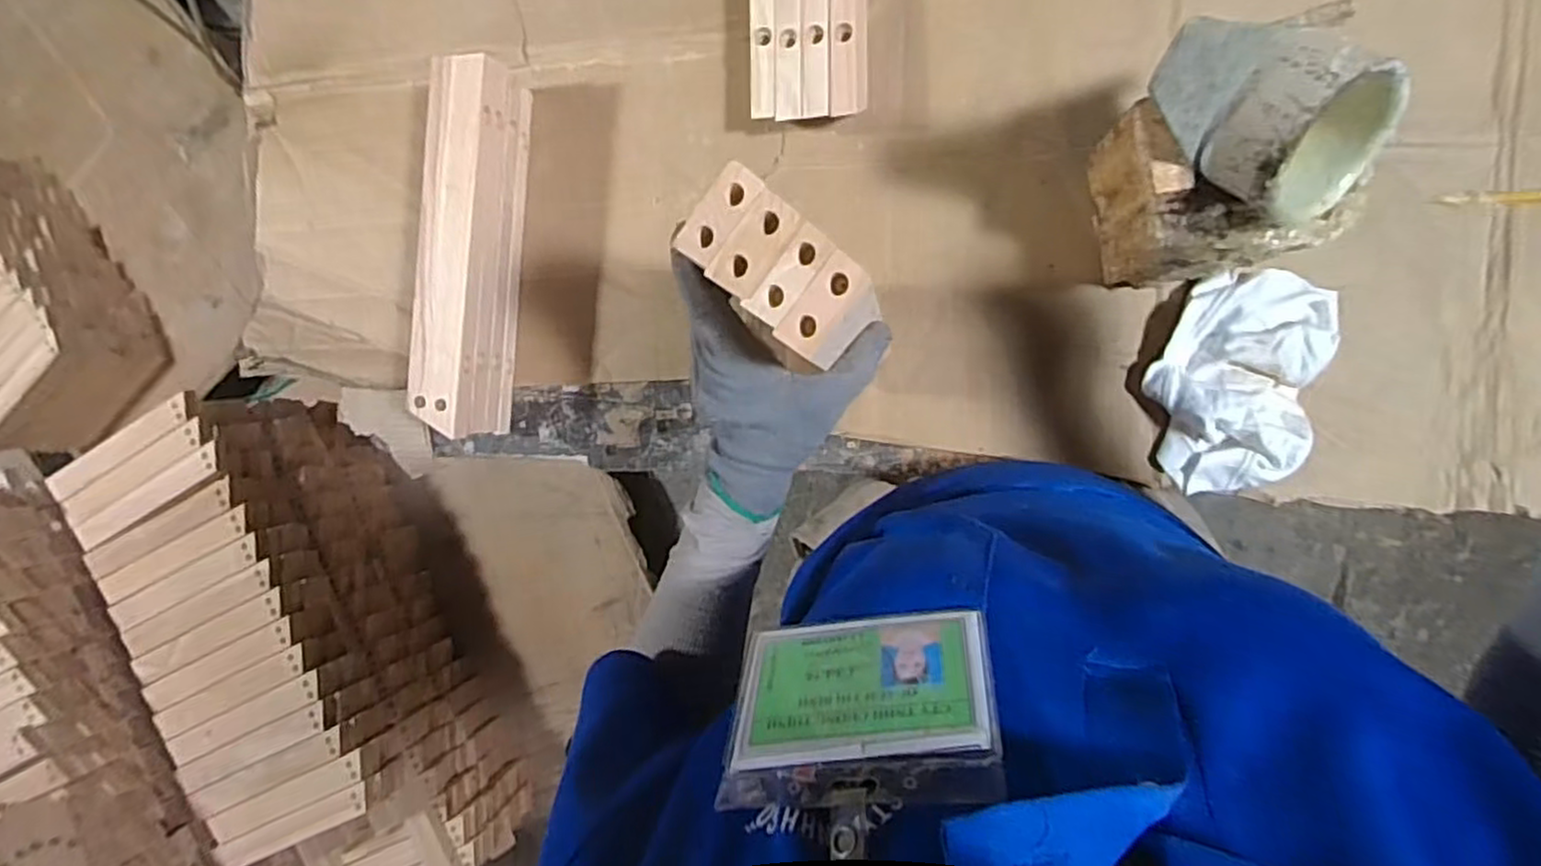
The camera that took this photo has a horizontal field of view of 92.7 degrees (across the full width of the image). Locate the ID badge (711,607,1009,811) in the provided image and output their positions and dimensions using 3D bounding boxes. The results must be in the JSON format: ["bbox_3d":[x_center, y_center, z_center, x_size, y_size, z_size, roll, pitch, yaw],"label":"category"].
[{"bbox_3d":[0.035,0.103,0.280,0.096,0.081,0.005,-10,121,15],"label":"ID badge"}]

